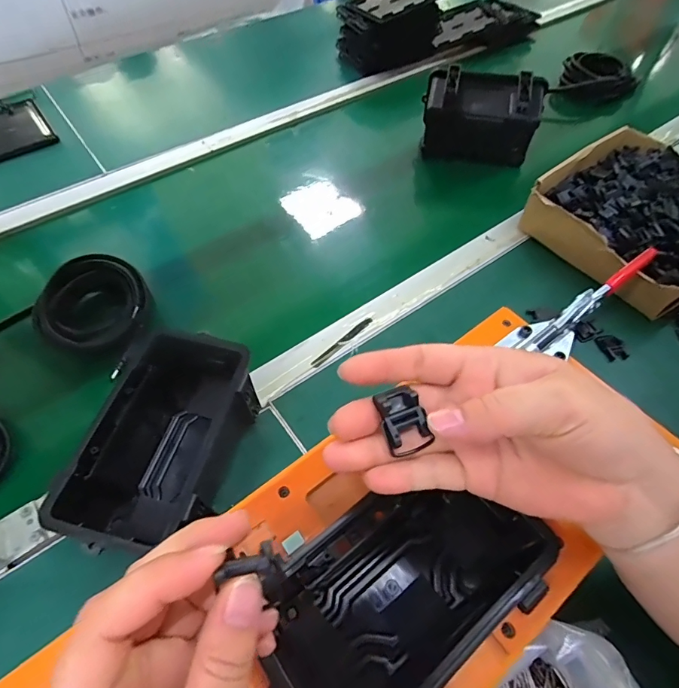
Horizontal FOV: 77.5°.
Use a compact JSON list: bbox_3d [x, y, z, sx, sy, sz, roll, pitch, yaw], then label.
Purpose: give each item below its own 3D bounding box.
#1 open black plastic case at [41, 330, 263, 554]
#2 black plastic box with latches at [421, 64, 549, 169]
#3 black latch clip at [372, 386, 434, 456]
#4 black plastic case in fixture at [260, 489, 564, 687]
[{"bbox_3d":[-0.142,0.085,0.361,0.108,0.084,0.175,16,57,11],"label":"open black plastic case"},{"bbox_3d":[0.212,-0.346,0.645,0.164,0.116,0.083,10,56,7],"label":"black plastic box with latches"},{"bbox_3d":[0.030,0.034,0.206,0.020,0.008,0.025,-12,63,-23],"label":"black latch clip"},{"bbox_3d":[0.034,0.165,0.278,0.163,0.085,0.105,-34,62,-20],"label":"black plastic case in fixture"}]

